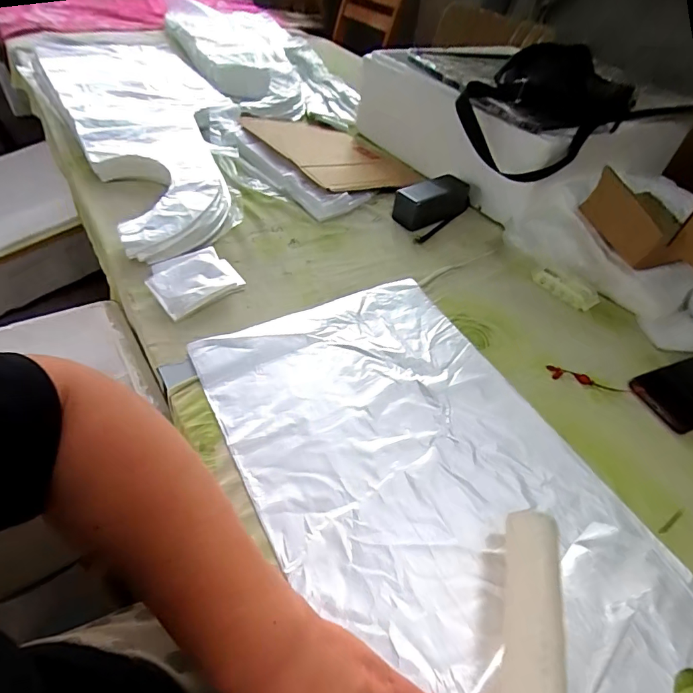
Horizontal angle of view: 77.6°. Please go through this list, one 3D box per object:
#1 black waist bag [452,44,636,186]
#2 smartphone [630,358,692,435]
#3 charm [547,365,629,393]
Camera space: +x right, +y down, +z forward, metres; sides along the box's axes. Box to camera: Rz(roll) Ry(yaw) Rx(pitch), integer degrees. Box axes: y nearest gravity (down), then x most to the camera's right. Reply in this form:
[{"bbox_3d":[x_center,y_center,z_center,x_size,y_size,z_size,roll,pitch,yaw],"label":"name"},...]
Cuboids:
[{"bbox_3d":[0.298,-0.363,0.659,0.171,0.148,0.184,-30,58,-31],"label":"black waist bag"},{"bbox_3d":[0.422,0.050,0.516,0.159,0.011,0.075,-14,51,-18],"label":"smartphone"},{"bbox_3d":[0.288,0.041,0.513,0.095,0.004,0.017,16,48,8],"label":"charm"}]

